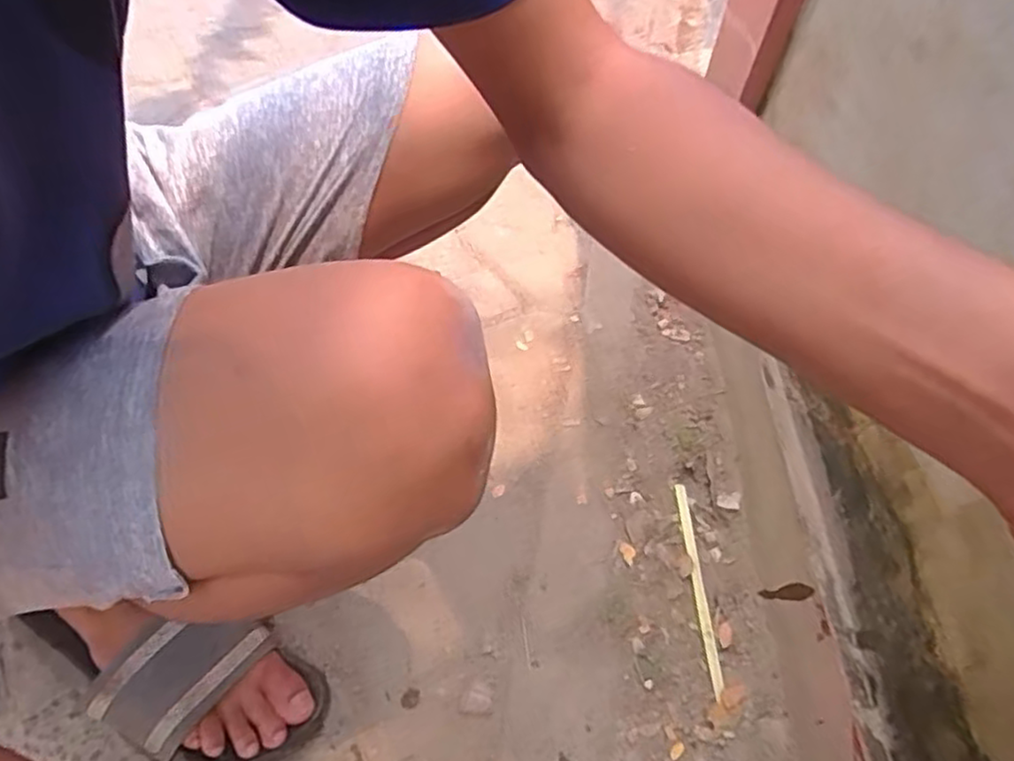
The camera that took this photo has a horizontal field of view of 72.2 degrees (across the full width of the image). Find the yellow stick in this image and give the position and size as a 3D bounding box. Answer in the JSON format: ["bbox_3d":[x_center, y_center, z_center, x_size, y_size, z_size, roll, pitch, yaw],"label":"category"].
[{"bbox_3d":[0.181,0.190,0.659,0.010,0.006,0.216,5,46,-4],"label":"yellow stick"}]

